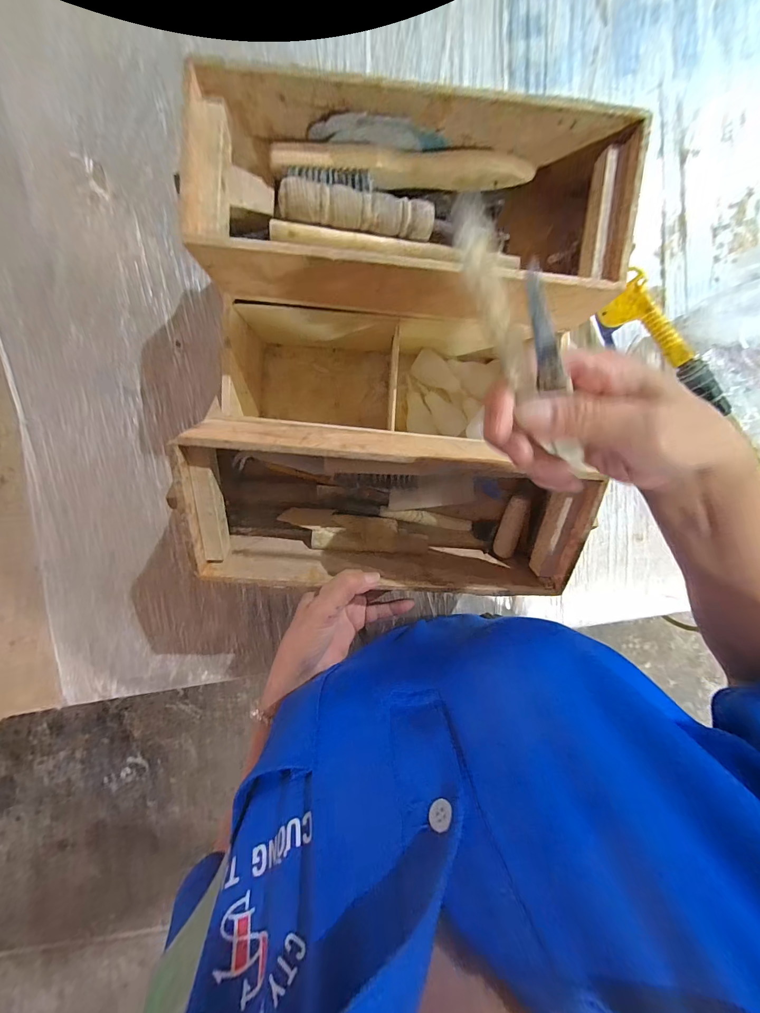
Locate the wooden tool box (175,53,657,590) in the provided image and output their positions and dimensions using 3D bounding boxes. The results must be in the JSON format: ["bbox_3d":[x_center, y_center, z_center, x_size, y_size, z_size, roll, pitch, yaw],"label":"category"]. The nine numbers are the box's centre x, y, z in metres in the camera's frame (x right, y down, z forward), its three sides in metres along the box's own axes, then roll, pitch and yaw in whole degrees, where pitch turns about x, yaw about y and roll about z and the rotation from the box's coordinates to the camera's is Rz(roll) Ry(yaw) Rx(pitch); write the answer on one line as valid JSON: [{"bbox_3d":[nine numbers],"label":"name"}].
[{"bbox_3d":[0.016,-0.111,0.334,0.316,0.190,0.346,5,94,1],"label":"wooden tool box"}]

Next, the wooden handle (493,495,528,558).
[{"bbox_3d":[0.127,0.020,0.351,0.019,0.016,0.060,15,95,-5],"label":"wooden handle"}]

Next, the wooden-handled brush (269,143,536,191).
[{"bbox_3d":[0.017,-0.257,0.277,0.194,0.020,0.024,-1,96,-4],"label":"wooden-handled brush"}]

